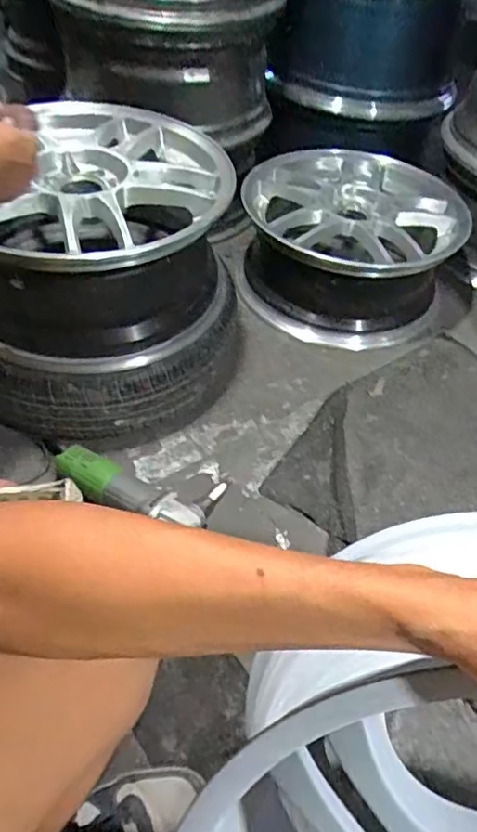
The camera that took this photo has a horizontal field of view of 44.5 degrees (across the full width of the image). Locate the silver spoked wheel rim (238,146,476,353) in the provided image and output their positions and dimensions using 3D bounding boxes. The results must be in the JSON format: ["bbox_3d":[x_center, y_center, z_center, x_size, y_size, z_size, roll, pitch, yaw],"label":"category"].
[{"bbox_3d":[0.241,-0.394,1.285,0.457,0.181,0.485,5,48,-1],"label":"silver spoked wheel rim"}]

